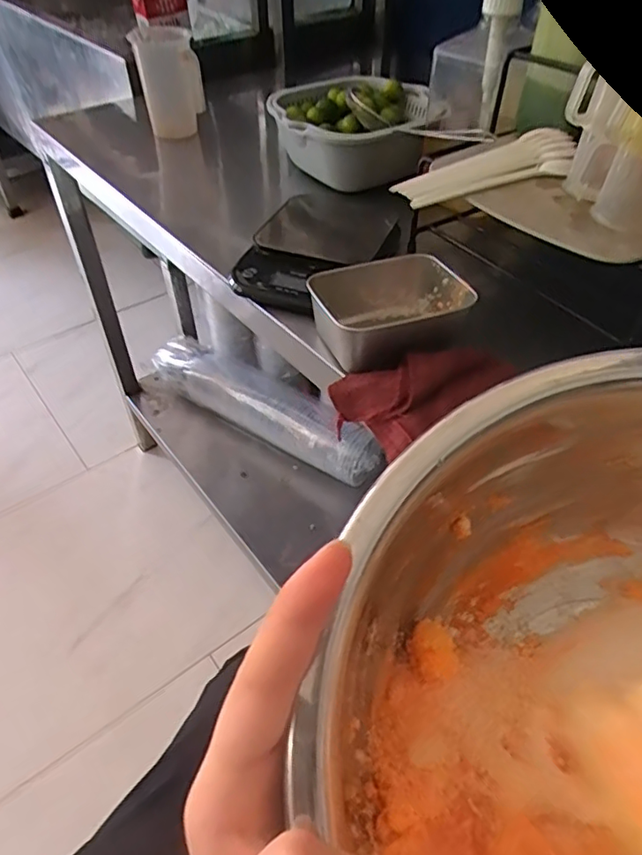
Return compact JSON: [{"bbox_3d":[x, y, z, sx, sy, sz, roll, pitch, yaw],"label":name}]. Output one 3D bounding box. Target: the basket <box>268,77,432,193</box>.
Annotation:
[{"bbox_3d":[0.040,-0.407,0.786,0.208,0.086,0.181,-6,46,-6],"label":"basket"}]

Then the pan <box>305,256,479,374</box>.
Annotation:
[{"bbox_3d":[0.065,-0.106,0.537,0.129,0.052,0.105,-16,48,-15],"label":"pan"}]

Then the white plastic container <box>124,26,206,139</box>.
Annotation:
[{"bbox_3d":[-0.237,-0.542,0.909,0.099,0.136,0.094,-7,46,-7],"label":"white plastic container"}]

